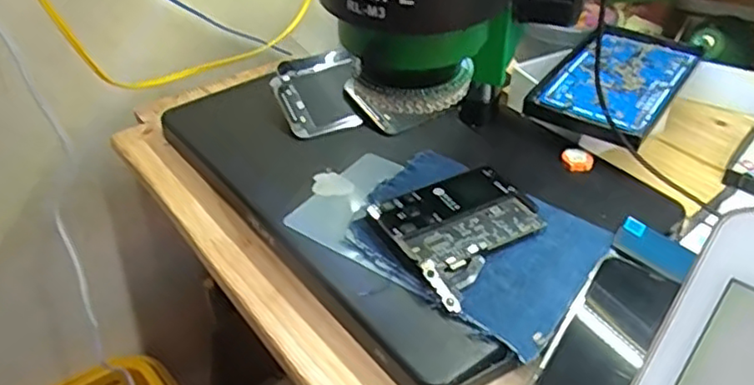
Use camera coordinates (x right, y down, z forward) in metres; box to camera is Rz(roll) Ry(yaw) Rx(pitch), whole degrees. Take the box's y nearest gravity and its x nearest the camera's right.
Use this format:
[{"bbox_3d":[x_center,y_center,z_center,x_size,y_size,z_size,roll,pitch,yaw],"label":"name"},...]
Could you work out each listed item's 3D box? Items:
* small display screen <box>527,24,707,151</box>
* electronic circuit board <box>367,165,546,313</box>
[{"bbox_3d":[0.208,-0.097,0.577,0.100,0.017,0.188,24,45,28],"label":"small display screen"},{"bbox_3d":[0.063,0.024,0.462,0.104,0.016,0.098,-21,43,-23],"label":"electronic circuit board"}]

